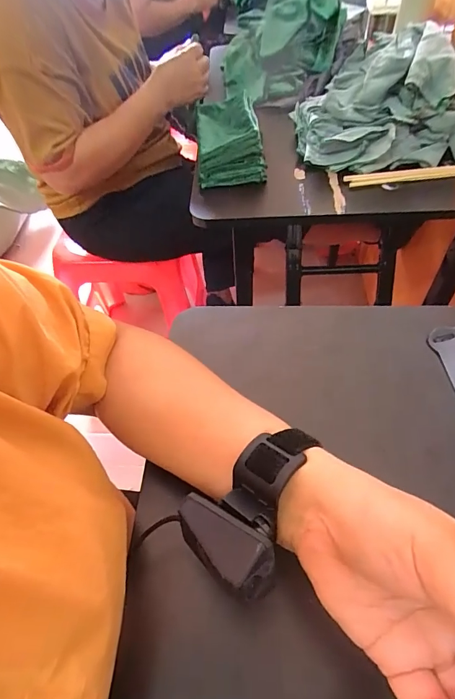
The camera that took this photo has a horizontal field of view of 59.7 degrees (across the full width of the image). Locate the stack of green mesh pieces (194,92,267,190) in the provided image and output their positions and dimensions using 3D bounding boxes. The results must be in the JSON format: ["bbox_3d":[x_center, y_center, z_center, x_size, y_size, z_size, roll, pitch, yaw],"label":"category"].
[{"bbox_3d":[0.001,-0.347,0.659,0.107,0.068,0.183,-4,52,1],"label":"stack of green mesh pieces"}]

